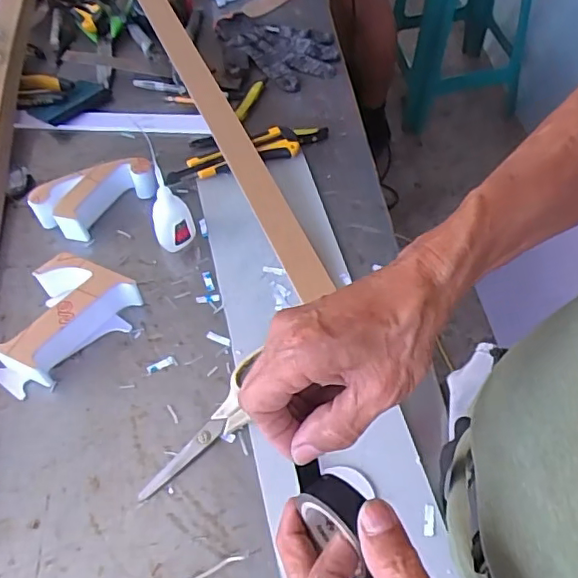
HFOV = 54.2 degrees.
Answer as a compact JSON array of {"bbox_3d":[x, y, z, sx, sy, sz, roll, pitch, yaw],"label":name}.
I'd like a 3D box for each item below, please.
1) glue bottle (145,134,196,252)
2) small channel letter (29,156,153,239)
[{"bbox_3d":[-0.128,-0.092,0.591,0.030,0.127,0.037,25,61,17],"label":"glue bottle"},{"bbox_3d":[-0.224,-0.109,0.658,0.135,0.042,0.063,-33,62,-18],"label":"small channel letter"}]

